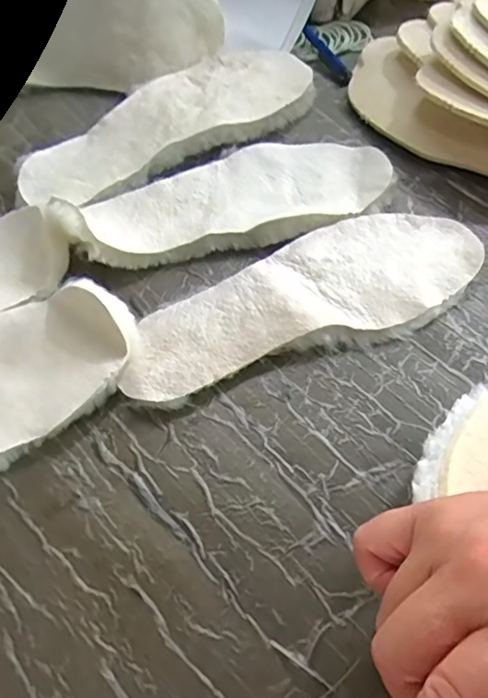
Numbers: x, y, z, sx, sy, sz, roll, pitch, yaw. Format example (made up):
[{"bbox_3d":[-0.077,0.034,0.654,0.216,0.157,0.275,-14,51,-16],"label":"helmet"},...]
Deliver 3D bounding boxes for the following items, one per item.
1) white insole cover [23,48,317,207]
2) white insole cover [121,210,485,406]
[{"bbox_3d":[-0.064,-0.199,0.466,0.266,0.014,0.097,-33,68,-15],"label":"white insole cover"},{"bbox_3d":[0.042,-0.039,0.387,0.260,0.014,0.090,-18,64,-9],"label":"white insole cover"}]

